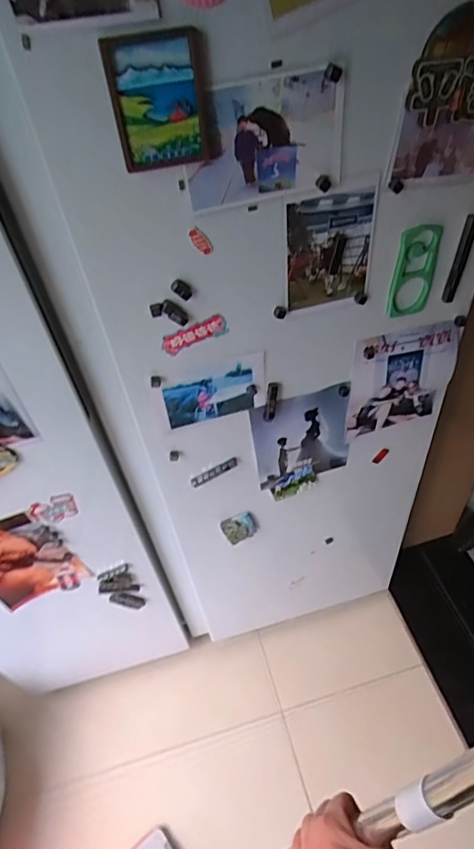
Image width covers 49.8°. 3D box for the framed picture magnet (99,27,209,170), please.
[{"bbox_3d":[-0.060,-0.255,0.406,0.074,0.090,0.006,-16,47,-7],"label":"framed picture magnet"}]

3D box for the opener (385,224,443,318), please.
[{"bbox_3d":[0.204,-0.172,0.586,0.056,0.115,0.009,-16,49,-14],"label":"opener"}]

